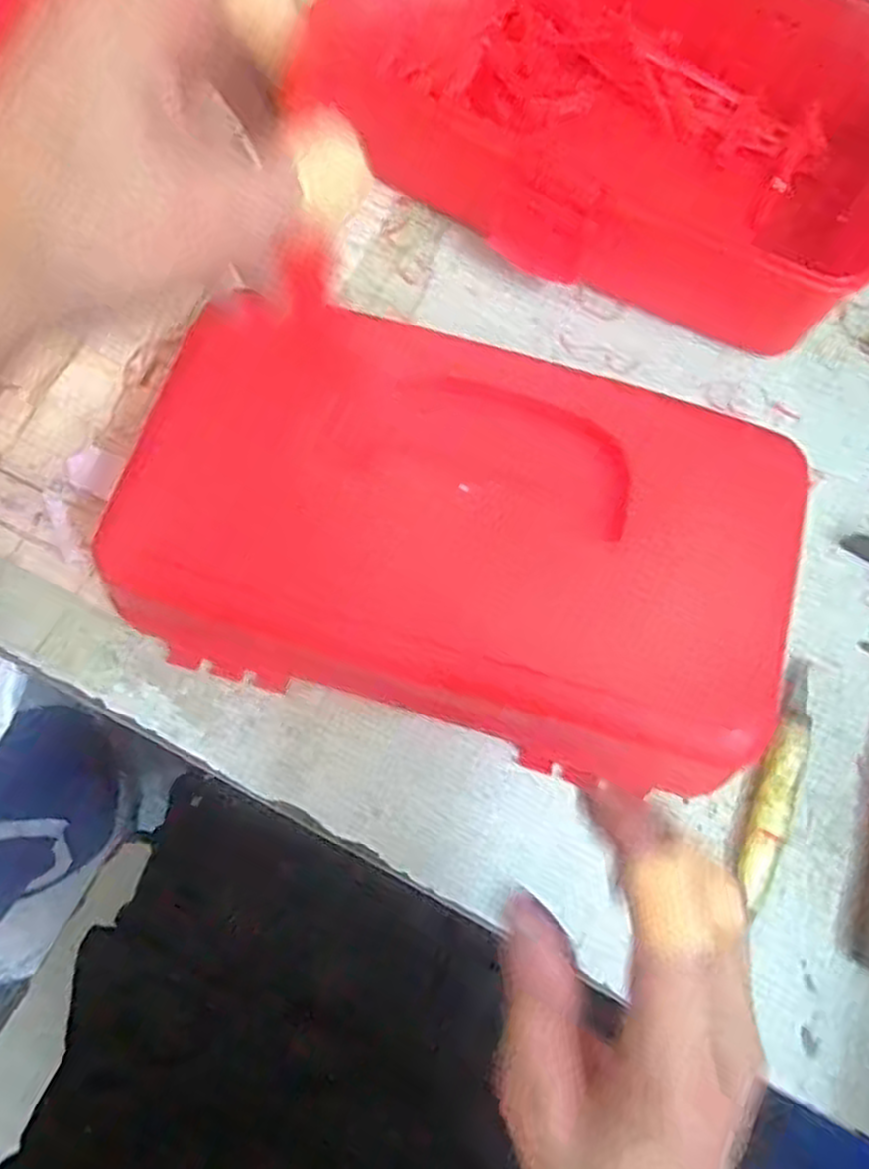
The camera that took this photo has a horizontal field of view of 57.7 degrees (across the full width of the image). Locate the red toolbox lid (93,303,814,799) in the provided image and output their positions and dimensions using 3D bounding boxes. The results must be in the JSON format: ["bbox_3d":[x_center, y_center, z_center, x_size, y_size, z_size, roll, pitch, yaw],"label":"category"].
[{"bbox_3d":[0.011,-0.025,0.388,0.323,0.043,0.186,16,75,3],"label":"red toolbox lid"}]

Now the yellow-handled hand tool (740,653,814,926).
[{"bbox_3d":[0.184,0.104,0.418,0.023,0.014,0.132,19,75,4],"label":"yellow-handled hand tool"}]

